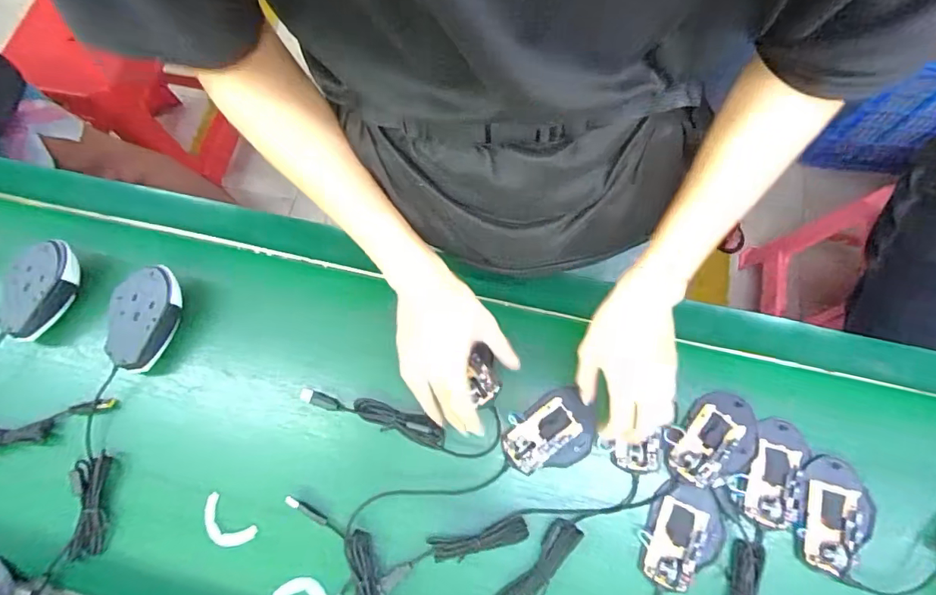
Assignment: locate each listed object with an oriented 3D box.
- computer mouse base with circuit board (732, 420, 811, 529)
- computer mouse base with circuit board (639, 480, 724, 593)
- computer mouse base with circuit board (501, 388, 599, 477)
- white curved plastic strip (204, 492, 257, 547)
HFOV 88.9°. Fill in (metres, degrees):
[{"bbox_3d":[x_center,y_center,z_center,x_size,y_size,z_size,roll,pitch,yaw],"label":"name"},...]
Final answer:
[{"bbox_3d":[0.318,0.178,0.489,0.057,0.014,0.107,24,72,11],"label":"computer mouse base with circuit board"},{"bbox_3d":[0.216,0.240,0.476,0.072,0.028,0.101,27,73,12],"label":"computer mouse base with circuit board"},{"bbox_3d":[0.090,0.146,0.512,0.107,0.020,0.074,-28,71,-8],"label":"computer mouse base with circuit board"},{"bbox_3d":[-0.258,0.240,0.506,0.065,0.011,0.034,34,74,14],"label":"white curved plastic strip"}]

